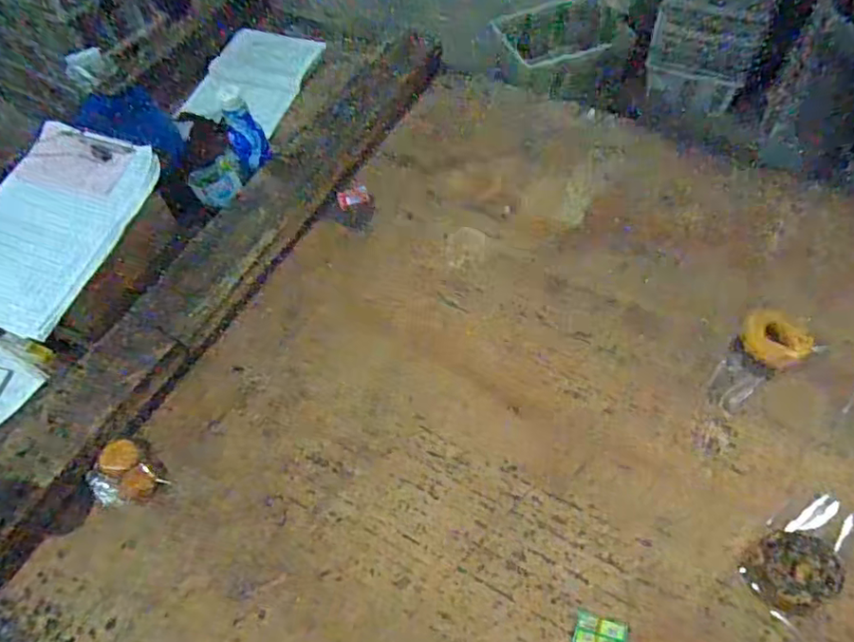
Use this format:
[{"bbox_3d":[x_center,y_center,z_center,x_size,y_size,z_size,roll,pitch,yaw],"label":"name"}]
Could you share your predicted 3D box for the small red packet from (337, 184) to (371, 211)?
[{"bbox_3d":[-0.130,-0.219,1.058,0.056,0.005,0.042,-26,58,-12],"label":"small red packet"}]

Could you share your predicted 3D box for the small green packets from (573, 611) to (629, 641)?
[{"bbox_3d":[0.196,0.357,0.674,0.057,0.017,0.044,15,59,14],"label":"small green packets"}]

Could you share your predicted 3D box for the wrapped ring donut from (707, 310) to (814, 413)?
[{"bbox_3d":[0.459,0.049,0.837,0.184,0.026,0.083,-35,61,-17],"label":"wrapped ring donut"}]

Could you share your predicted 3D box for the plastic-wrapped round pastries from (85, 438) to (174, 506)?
[{"bbox_3d":[-0.403,0.201,0.787,0.071,0.028,0.085,-38,62,-19],"label":"plastic-wrapped round pastries"}]

